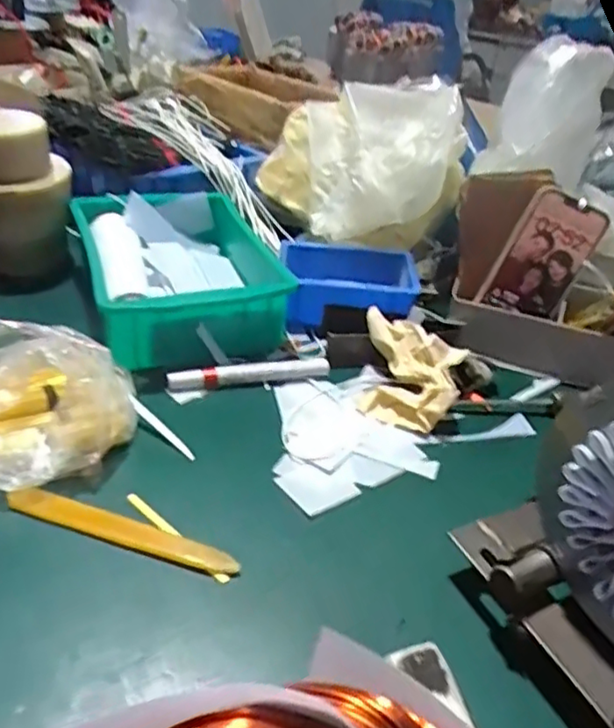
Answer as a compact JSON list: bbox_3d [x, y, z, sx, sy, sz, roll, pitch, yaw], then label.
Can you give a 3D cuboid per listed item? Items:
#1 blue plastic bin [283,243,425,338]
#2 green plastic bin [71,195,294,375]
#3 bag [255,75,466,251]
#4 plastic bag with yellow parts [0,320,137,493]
[{"bbox_3d":[0.041,-0.078,0.672,0.139,0.059,0.104,9,35,3],"label":"blue plastic bin"},{"bbox_3d":[-0.132,-0.092,0.648,0.183,0.077,0.239,-8,37,-20],"label":"green plastic bin"},{"bbox_3d":[0.056,-0.220,0.721,0.214,0.168,0.200,4,35,-4],"label":"bag"},{"bbox_3d":[-0.202,0.025,0.468,0.144,0.079,0.122,-5,36,-17],"label":"plastic bag with yellow parts"}]

